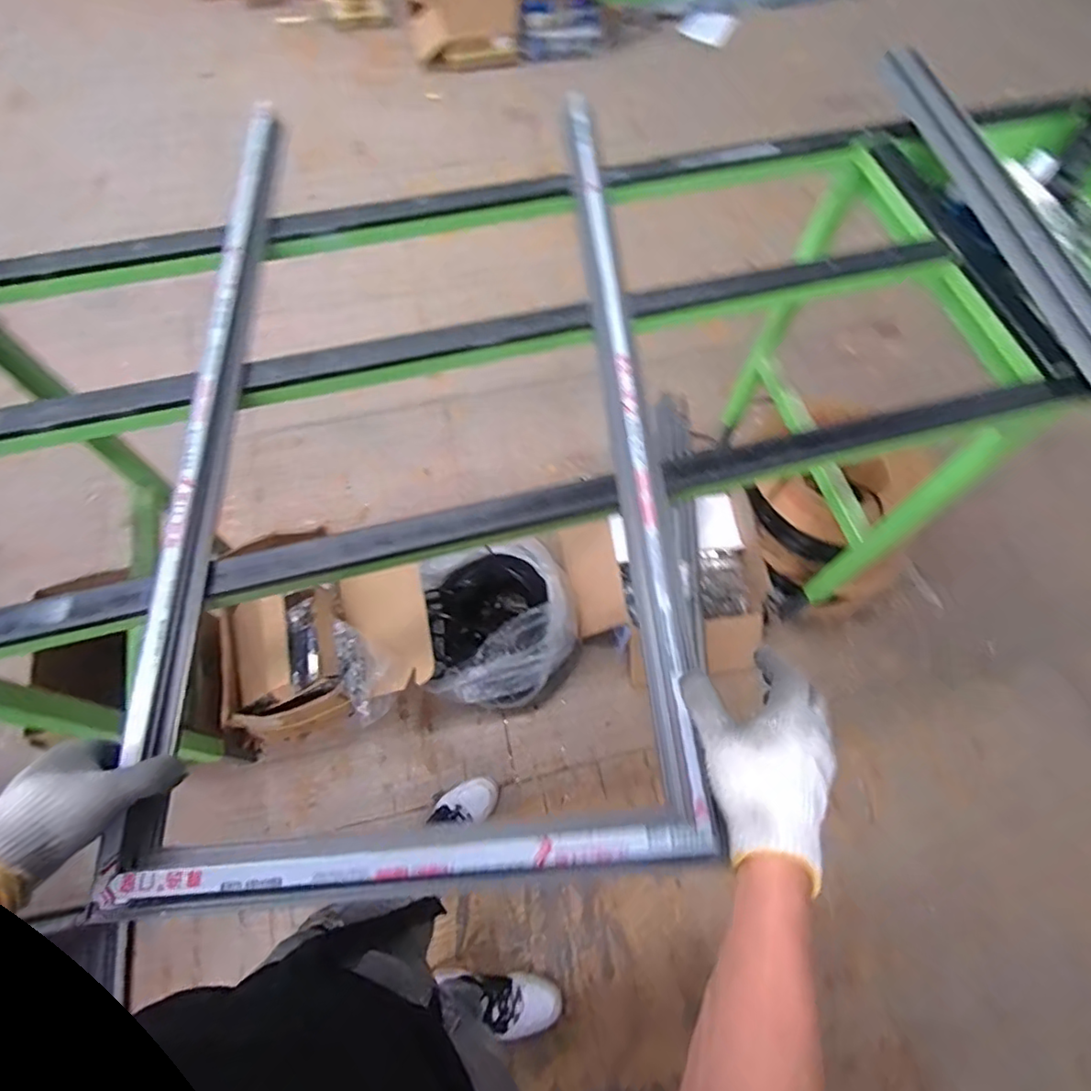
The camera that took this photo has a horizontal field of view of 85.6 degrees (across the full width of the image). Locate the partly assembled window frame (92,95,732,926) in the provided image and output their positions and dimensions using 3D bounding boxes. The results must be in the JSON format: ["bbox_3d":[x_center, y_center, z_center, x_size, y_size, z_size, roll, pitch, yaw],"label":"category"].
[{"bbox_3d":[-0.141,-0.167,0.685,0.526,0.063,0.992,-4,65,-3],"label":"partly assembled window frame"}]

